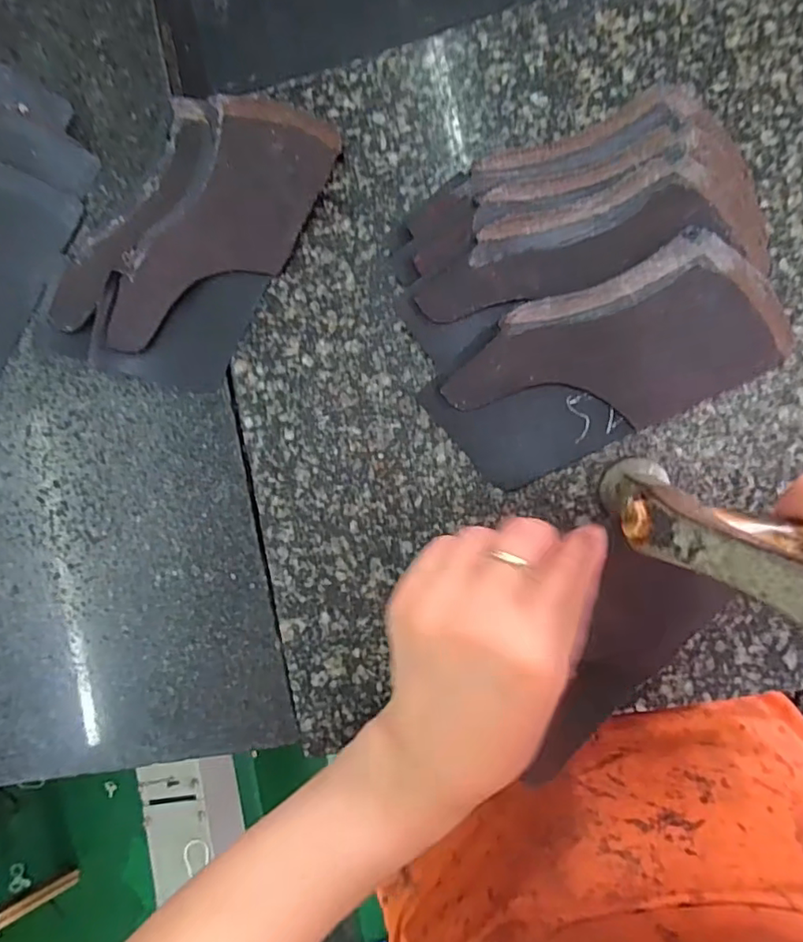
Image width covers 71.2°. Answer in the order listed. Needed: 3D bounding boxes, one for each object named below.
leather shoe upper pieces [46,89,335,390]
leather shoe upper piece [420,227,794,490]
[{"bbox_3d":[-0.115,-0.122,0.297,0.104,0.019,0.168,32,95,8],"label":"leather shoe upper pieces"},{"bbox_3d":[0.094,-0.051,0.264,0.153,0.012,0.072,-26,86,9],"label":"leather shoe upper piece"}]

